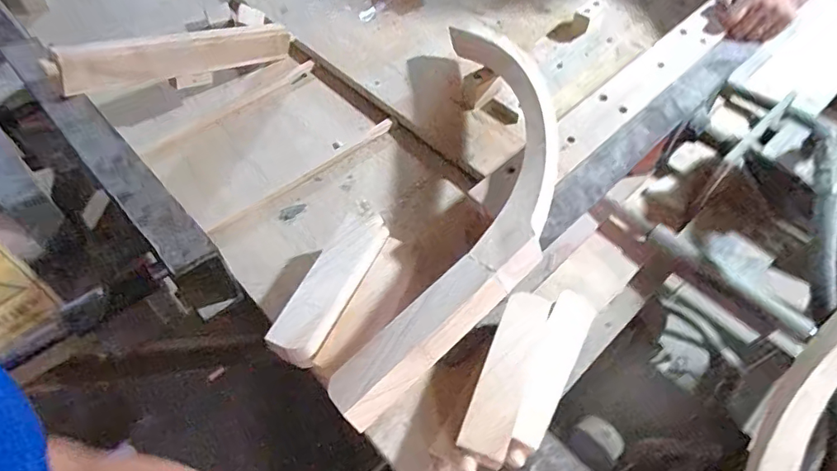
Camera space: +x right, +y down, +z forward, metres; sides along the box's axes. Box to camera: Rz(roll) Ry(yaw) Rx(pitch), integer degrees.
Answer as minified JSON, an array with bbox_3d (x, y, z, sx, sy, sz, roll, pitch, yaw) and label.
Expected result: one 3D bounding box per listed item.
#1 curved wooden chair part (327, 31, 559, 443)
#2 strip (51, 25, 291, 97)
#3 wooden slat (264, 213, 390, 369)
[{"bbox_3d":[0.063,-0.058,0.537,0.164,0.042,0.512,12,56,8],"label":"curved wooden chair part"},{"bbox_3d":[-0.340,-0.264,0.748,0.032,0.065,0.344,36,43,22],"label":"strip"},{"bbox_3d":[-0.096,0.052,0.566,0.052,0.030,0.187,21,58,14],"label":"wooden slat"}]

